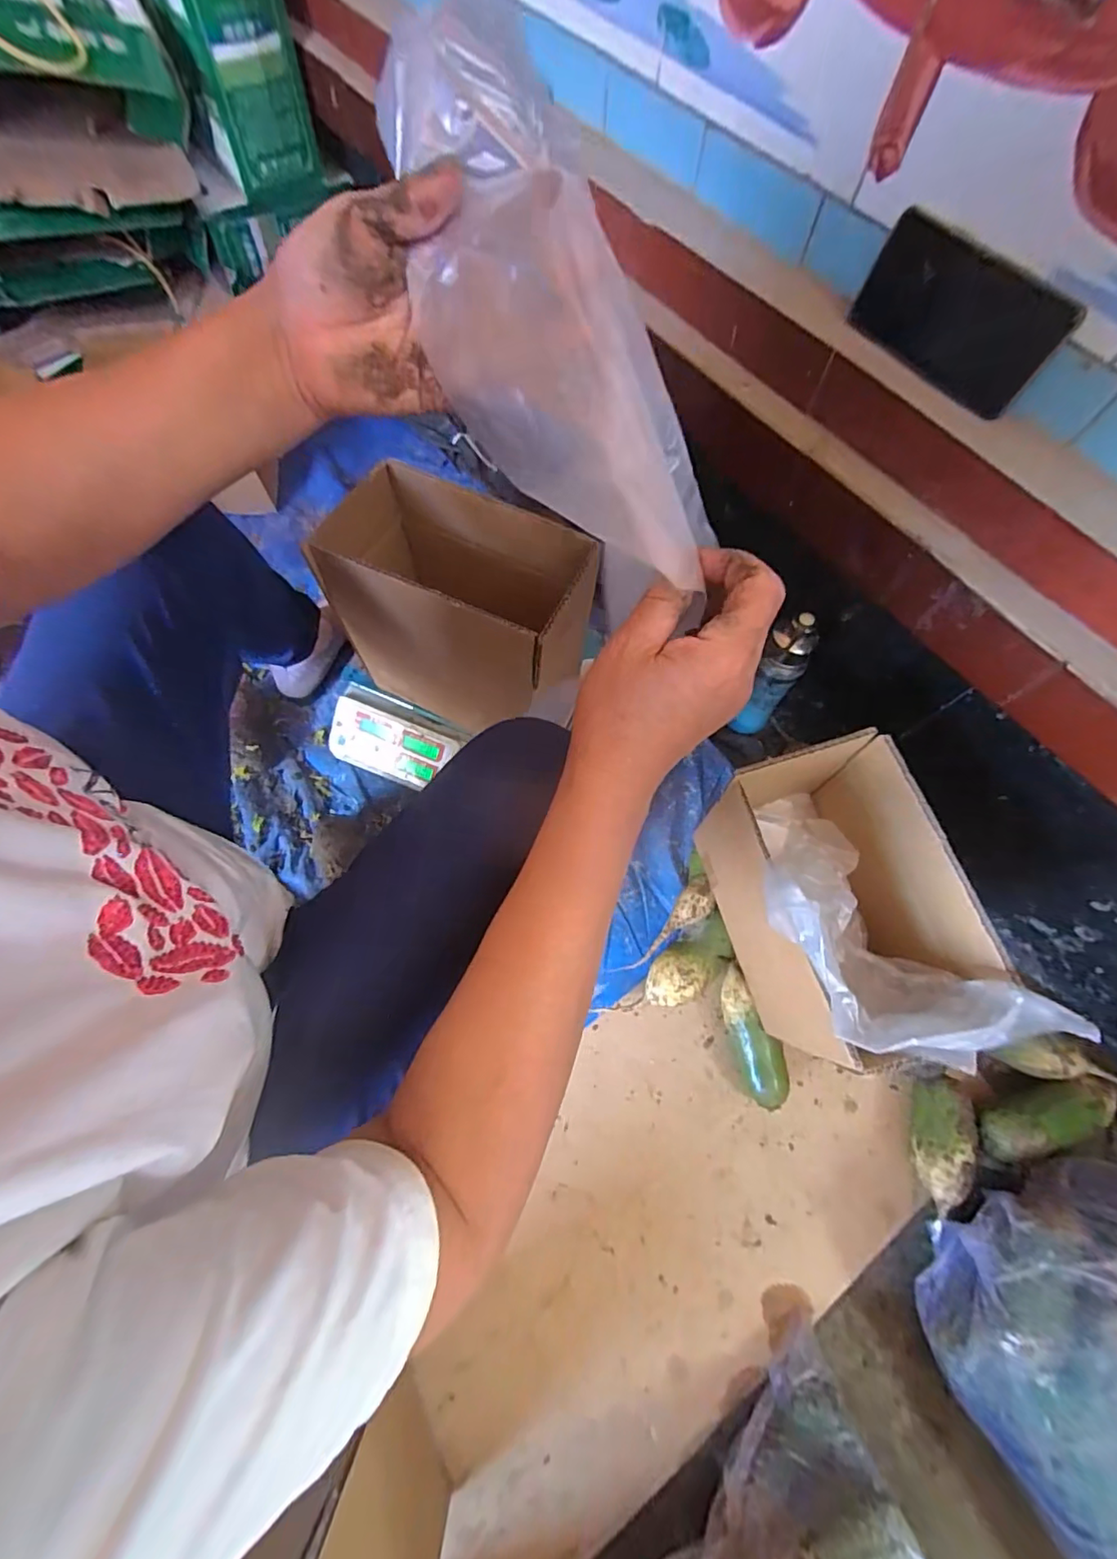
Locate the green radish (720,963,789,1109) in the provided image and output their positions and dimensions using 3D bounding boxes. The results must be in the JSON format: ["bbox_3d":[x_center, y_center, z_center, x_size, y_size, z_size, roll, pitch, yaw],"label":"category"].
[{"bbox_3d":[0.232,0.311,0.668,0.050,0.056,0.160,-15,70,-7],"label":"green radish"}]

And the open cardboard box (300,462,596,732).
[{"bbox_3d":[-0.113,-0.190,0.663,0.265,0.258,0.147,21,70,6],"label":"open cardboard box"}]

